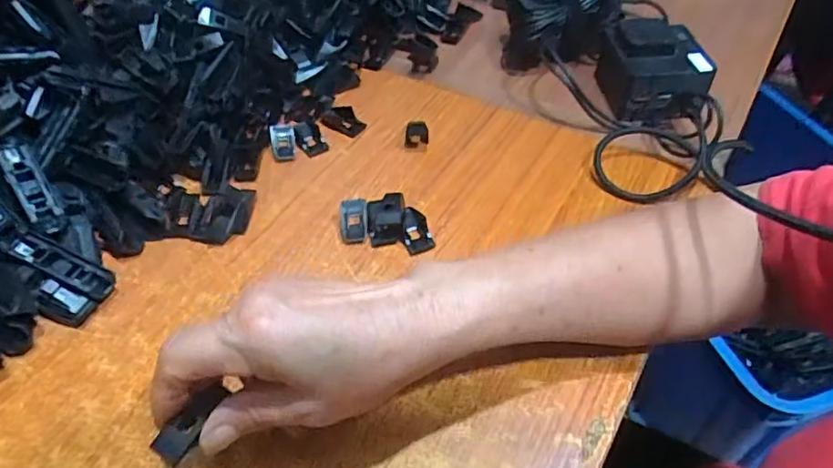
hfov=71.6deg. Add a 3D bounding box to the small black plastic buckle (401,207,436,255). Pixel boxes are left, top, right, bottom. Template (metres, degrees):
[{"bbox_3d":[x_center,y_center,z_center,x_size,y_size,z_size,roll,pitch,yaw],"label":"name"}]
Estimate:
[{"bbox_3d":[-0.002,-0.005,0.401,0.020,0.014,0.038,-13,49,-9],"label":"small black plastic buckle"}]

